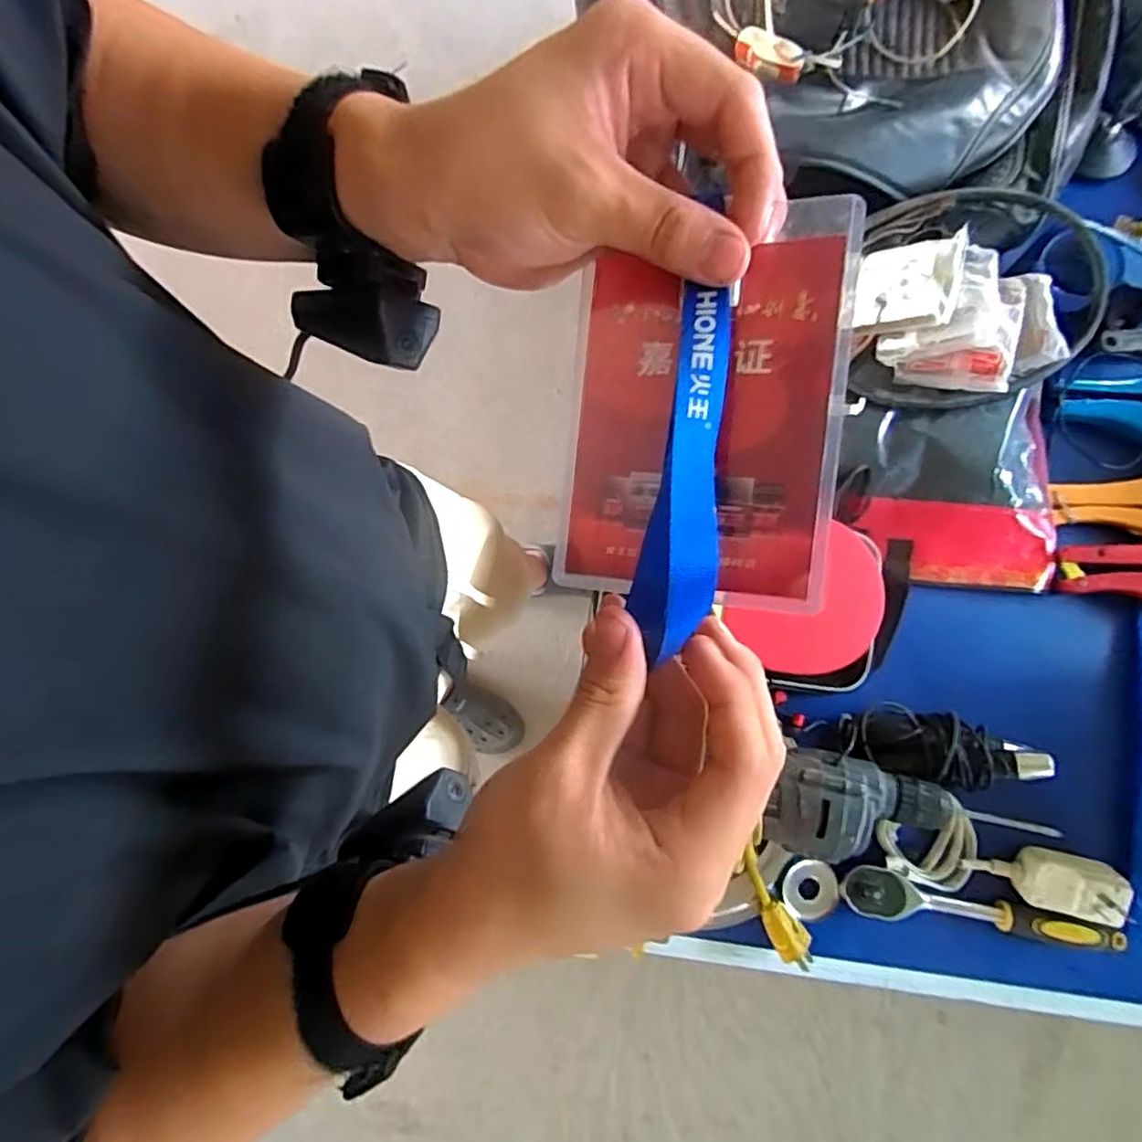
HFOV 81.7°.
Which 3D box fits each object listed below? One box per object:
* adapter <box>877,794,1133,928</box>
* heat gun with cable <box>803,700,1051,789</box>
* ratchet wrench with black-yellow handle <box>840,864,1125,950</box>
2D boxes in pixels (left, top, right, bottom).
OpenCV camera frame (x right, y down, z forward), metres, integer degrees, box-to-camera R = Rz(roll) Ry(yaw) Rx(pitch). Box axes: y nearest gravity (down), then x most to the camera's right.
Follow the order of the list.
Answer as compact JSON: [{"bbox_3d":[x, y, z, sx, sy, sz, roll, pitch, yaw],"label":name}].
[{"bbox_3d":[0.375,0.258,0.578,0.197,0.045,0.072,19,79,3],"label":"adapter"},{"bbox_3d":[0.310,0.153,0.581,0.189,0.060,0.060,13,78,2],"label":"heat gun with cable"},{"bbox_3d":[0.352,0.299,0.573,0.229,0.028,0.038,12,78,2],"label":"ratchet wrench with black-yellow handle"}]

